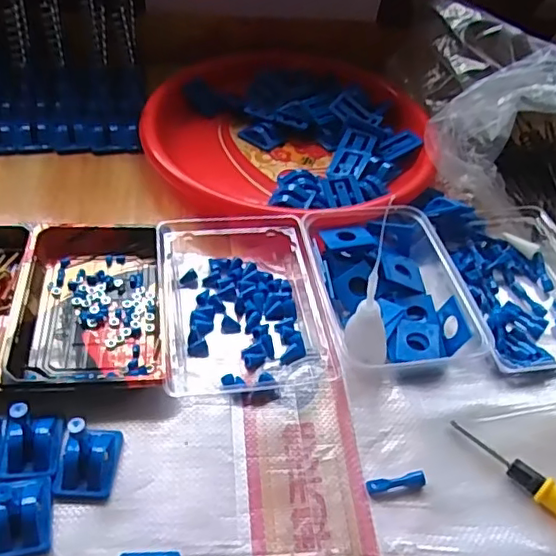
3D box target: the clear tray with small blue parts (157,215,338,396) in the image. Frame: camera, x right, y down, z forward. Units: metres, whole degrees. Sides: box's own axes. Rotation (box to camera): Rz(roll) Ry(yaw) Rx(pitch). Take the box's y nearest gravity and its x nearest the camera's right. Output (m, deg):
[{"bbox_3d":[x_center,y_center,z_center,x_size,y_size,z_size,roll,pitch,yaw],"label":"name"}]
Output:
[{"bbox_3d":[-0.029,0.011,0.459,0.122,0.031,0.164,-4,47,-11],"label":"clear tray with small blue parts"}]

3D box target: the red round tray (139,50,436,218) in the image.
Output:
[{"bbox_3d":[0.003,-0.166,0.627,0.290,0.036,0.336,-10,48,-16],"label":"red round tray"}]

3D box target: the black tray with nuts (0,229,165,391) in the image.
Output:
[{"bbox_3d":[-0.141,0.014,0.447,0.099,0.023,0.171,-4,46,-10],"label":"black tray with nuts"}]

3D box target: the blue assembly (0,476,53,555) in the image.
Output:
[{"bbox_3d":[-0.149,0.135,0.337,0.033,0.017,0.044,-6,47,-12],"label":"blue assembly"}]

